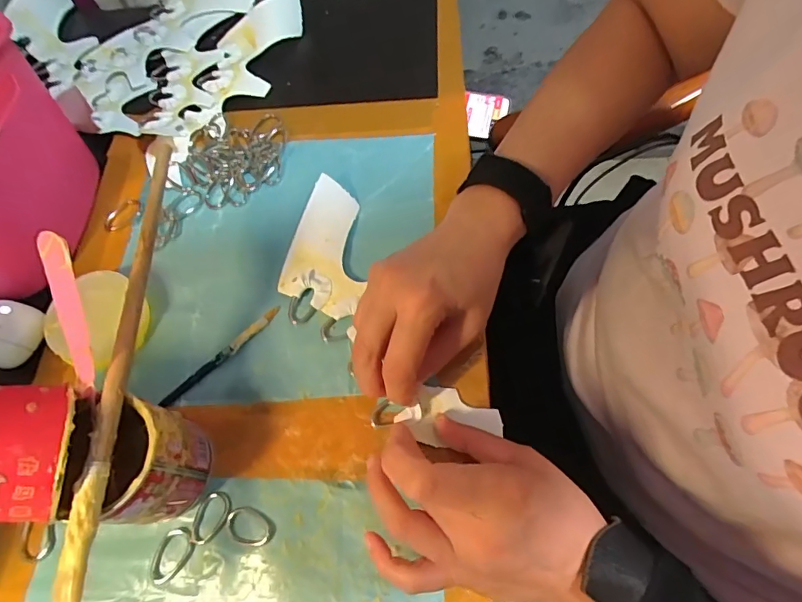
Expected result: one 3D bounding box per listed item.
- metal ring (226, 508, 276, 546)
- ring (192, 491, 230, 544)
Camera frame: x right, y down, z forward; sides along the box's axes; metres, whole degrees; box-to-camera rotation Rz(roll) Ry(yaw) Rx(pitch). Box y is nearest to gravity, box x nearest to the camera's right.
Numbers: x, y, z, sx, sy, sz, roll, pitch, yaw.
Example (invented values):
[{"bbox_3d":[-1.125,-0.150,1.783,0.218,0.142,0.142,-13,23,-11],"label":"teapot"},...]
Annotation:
[{"bbox_3d":[-0.089,0.134,0.284,0.030,0.004,0.019,5,64,6],"label":"metal ring"},{"bbox_3d":[-0.115,0.130,0.289,0.019,0.004,0.029,22,67,13],"label":"ring"}]

